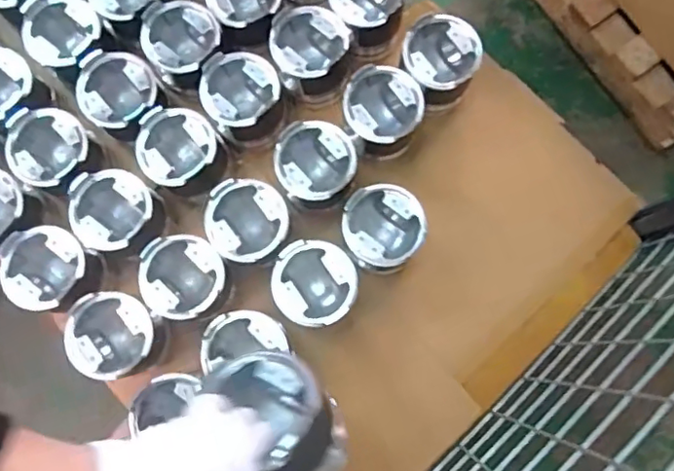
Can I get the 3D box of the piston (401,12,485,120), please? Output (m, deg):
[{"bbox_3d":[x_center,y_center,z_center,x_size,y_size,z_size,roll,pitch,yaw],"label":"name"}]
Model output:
[{"bbox_3d":[0.135,-0.223,0.780,0.096,0.101,0.105,0,79,1],"label":"piston"}]

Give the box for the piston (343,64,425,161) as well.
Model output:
[{"bbox_3d":[0.058,-0.155,0.755,0.097,0.088,0.105,0,79,1],"label":"piston"}]

